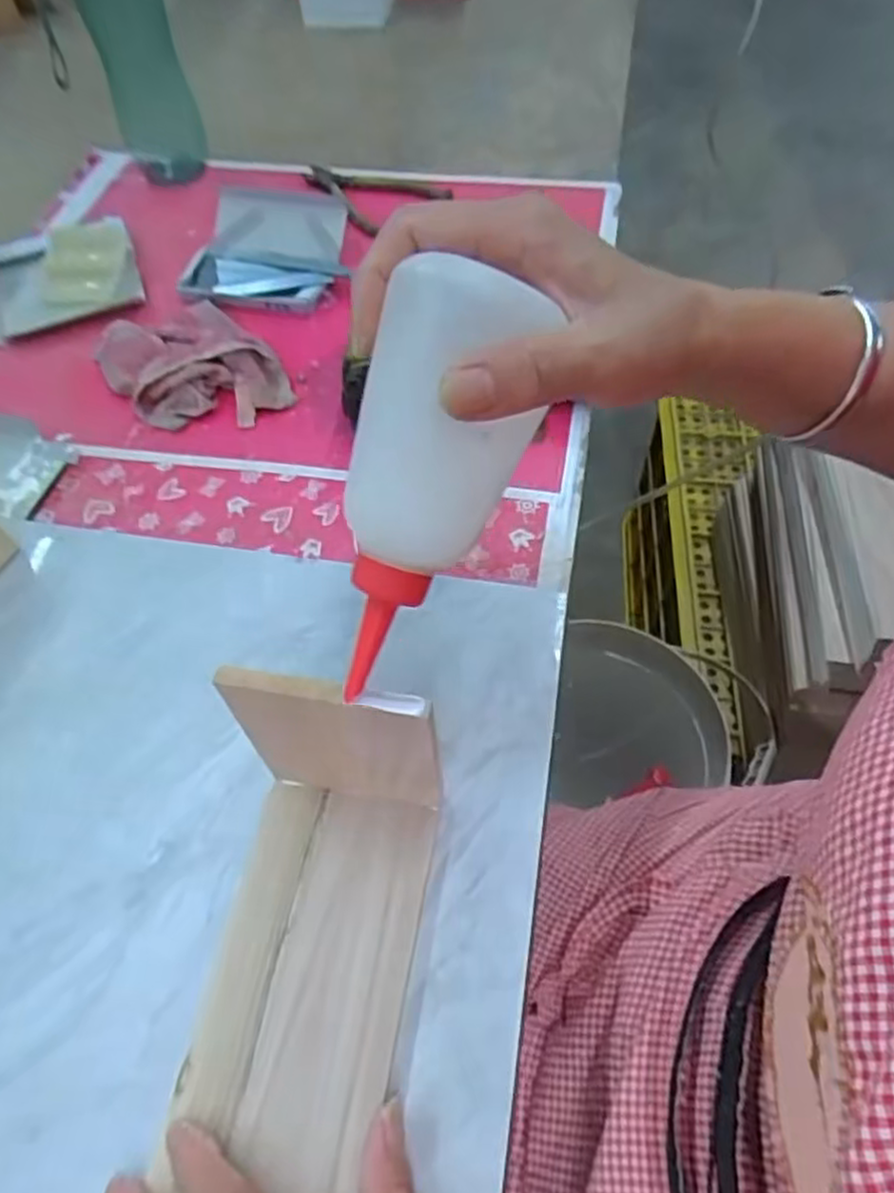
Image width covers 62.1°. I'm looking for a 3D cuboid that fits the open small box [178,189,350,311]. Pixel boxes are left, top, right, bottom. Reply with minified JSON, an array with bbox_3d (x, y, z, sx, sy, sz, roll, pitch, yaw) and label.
[{"bbox_3d":[-0.160,-0.307,0.663,0.134,0.024,0.115,3,74,6],"label":"open small box"}]

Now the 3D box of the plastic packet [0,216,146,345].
[{"bbox_3d":[-0.354,-0.295,0.670,0.136,0.033,0.128,-17,56,-8],"label":"plastic packet"}]

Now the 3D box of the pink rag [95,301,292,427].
[{"bbox_3d":[-0.204,-0.184,0.589,0.109,0.028,0.160,-33,60,-18],"label":"pink rag"}]

